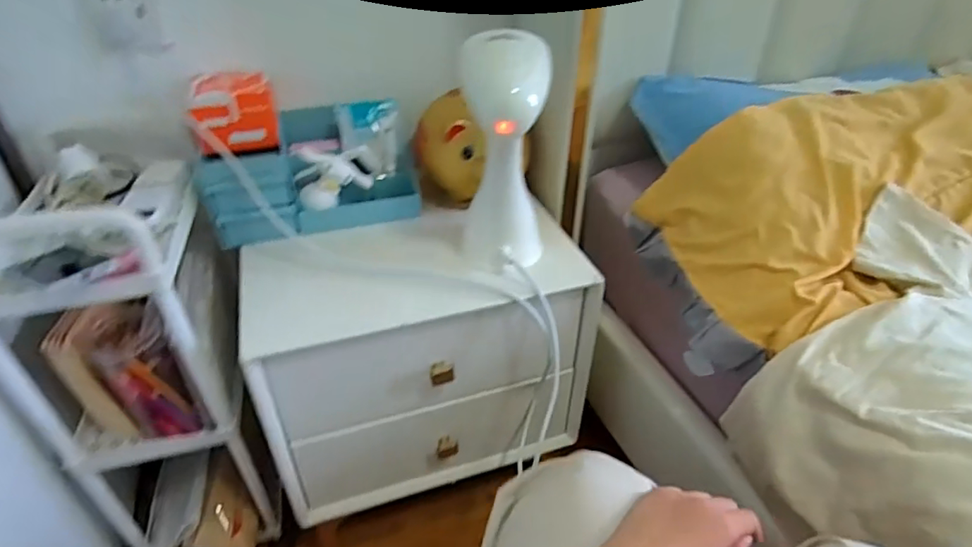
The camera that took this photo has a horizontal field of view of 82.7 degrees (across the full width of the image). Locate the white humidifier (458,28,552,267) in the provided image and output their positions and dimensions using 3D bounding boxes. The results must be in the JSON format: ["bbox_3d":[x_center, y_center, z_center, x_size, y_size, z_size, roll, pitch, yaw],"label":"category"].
[{"bbox_3d":[0.025,-0.141,0.686,0.102,0.265,0.128,2,36,2],"label":"white humidifier"}]

